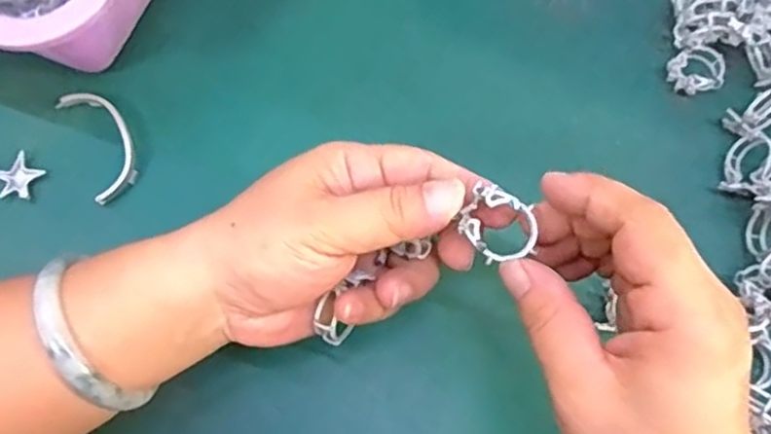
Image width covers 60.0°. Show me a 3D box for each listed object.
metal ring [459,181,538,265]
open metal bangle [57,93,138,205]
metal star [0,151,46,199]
[{"bbox_3d":[0.042,0.004,0.248,0.028,0.010,0.025,33,78,10],"label":"metal ring"},{"bbox_3d":[-0.147,-0.040,0.345,0.027,0.007,0.065,-27,74,-9],"label":"open metal bangle"},{"bbox_3d":[-0.187,-0.020,0.339,0.021,0.006,0.023,37,75,10],"label":"metal star"}]

